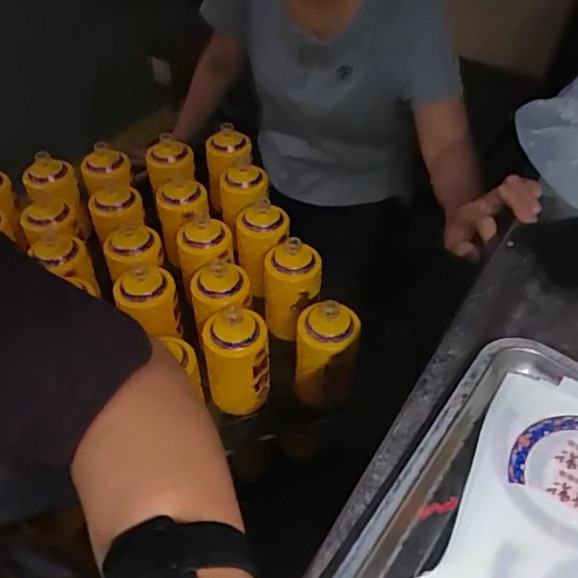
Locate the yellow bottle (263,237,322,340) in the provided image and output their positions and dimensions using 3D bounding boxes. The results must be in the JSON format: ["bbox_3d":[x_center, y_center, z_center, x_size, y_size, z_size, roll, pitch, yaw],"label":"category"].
[{"bbox_3d":[0.005,0.006,0.907,0.087,0.159,0.083,2,47,2],"label":"yellow bottle"}]

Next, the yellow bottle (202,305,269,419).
[{"bbox_3d":[-0.077,0.105,0.798,0.093,0.167,0.080,-13,48,-12],"label":"yellow bottle"}]

